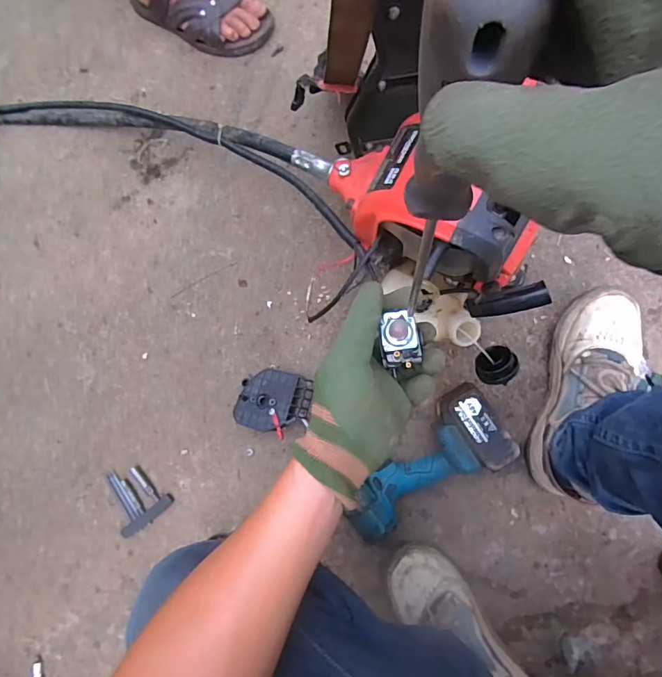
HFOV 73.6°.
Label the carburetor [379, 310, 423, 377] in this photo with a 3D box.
[{"bbox_3d":[0.055,0.000,0.352,0.028,0.027,0.044,-5,84,6],"label":"carburetor"}]

